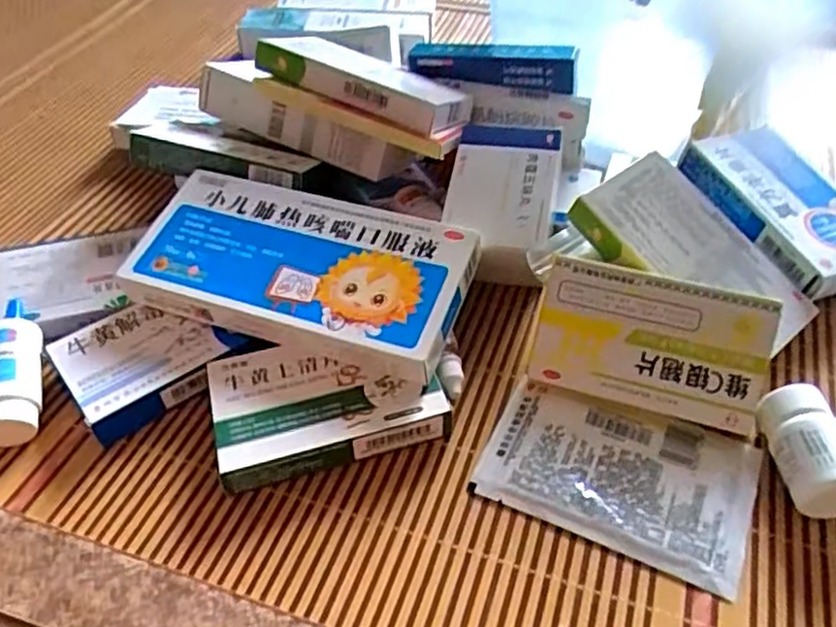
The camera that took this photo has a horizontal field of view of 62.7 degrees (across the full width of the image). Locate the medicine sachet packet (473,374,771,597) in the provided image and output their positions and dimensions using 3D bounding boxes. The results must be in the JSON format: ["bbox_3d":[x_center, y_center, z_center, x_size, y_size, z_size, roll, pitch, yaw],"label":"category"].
[{"bbox_3d":[0.108,0.085,0.376,0.136,0.010,0.088,19,49,19],"label":"medicine sachet packet"}]

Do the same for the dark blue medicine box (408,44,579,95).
[{"bbox_3d":[0.057,-0.190,0.524,0.128,0.031,0.028,4,45,6],"label":"dark blue medicine box"}]

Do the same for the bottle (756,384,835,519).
[{"bbox_3d":[0.203,0.072,0.359,0.036,0.035,0.061,-1,45,1],"label":"bottle"}]

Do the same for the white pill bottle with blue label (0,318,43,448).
[{"bbox_3d":[-0.239,0.037,0.404,0.030,0.026,0.078,-9,62,-7],"label":"white pill bottle with blue label"}]

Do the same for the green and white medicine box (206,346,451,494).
[{"bbox_3d":[-0.054,0.052,0.404,0.127,0.029,0.078,-13,46,-11],"label":"green and white medicine box"}]

